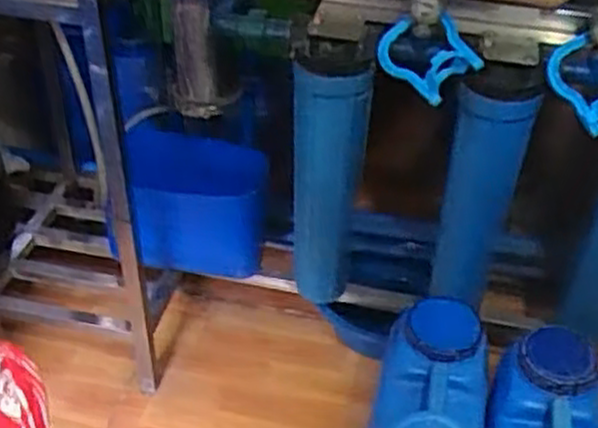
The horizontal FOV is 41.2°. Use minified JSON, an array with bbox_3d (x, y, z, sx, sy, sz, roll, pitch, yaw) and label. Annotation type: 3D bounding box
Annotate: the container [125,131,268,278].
[{"bbox_3d":[-0.207,-0.013,1.621,0.272,0.261,0.156,2,40,1],"label":"container"}]

